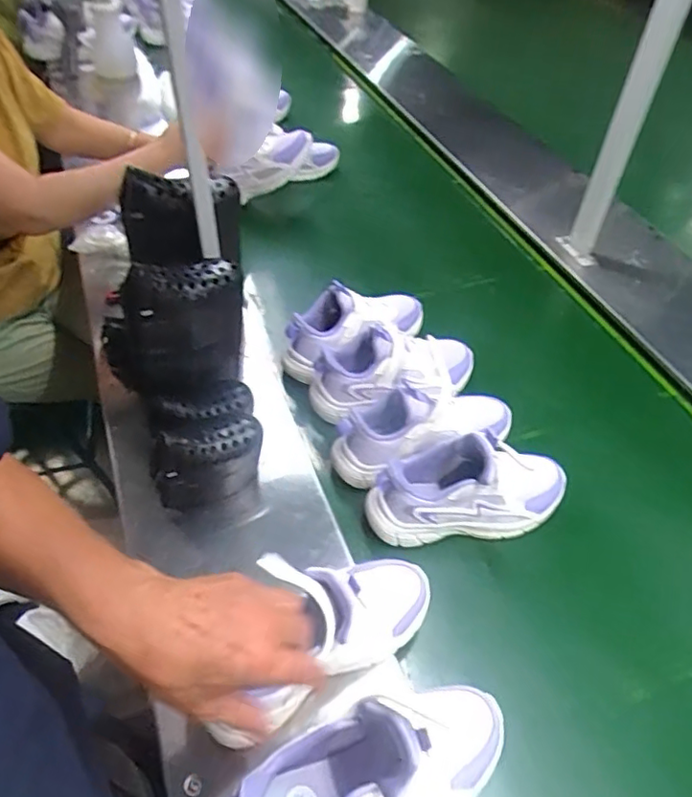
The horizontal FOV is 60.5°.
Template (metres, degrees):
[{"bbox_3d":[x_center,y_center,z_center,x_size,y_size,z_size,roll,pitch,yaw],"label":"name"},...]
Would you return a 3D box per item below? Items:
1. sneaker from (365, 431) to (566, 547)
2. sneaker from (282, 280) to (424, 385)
[{"bbox_3d":[0.149,0.094,0.698,0.243,0.123,0.095,-3,49,-5],"label":"sneaker"},{"bbox_3d":[0.012,-0.121,0.889,0.236,0.106,0.094,-33,57,-27],"label":"sneaker"}]

